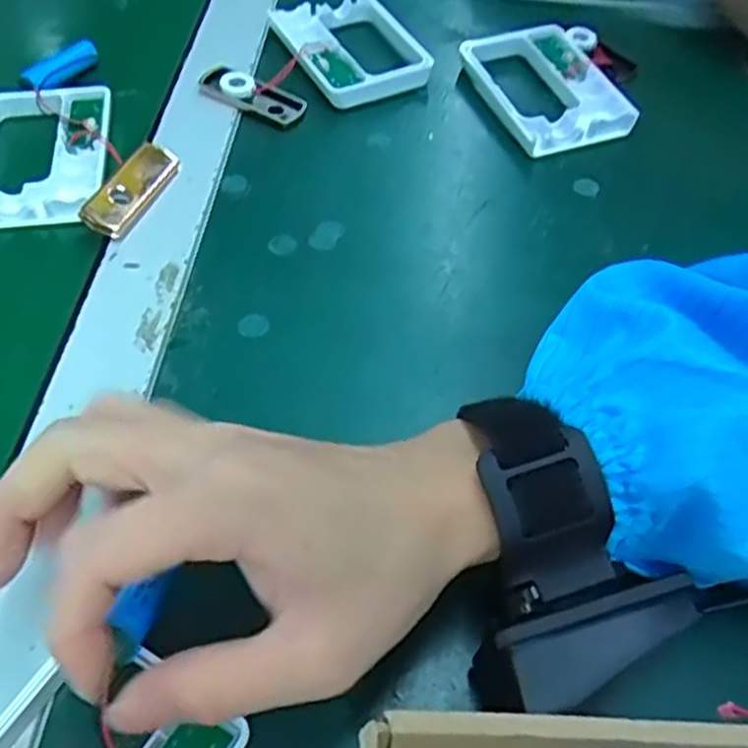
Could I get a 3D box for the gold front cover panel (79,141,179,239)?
[{"bbox_3d":[-0.120,-0.093,0.381,0.024,0.005,0.063,30,55,-7],"label":"gold front cover panel"}]

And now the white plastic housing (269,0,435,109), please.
[{"bbox_3d":[-0.014,-0.199,0.463,0.070,0.017,0.101,-24,60,-20],"label":"white plastic housing"}]

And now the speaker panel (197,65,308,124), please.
[{"bbox_3d":[-0.068,-0.160,0.435,0.061,0.008,0.024,25,56,13],"label":"speaker panel"}]

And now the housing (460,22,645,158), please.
[{"bbox_3d":[0.101,-0.165,0.444,0.072,0.022,0.096,-12,56,-13],"label":"housing"}]

